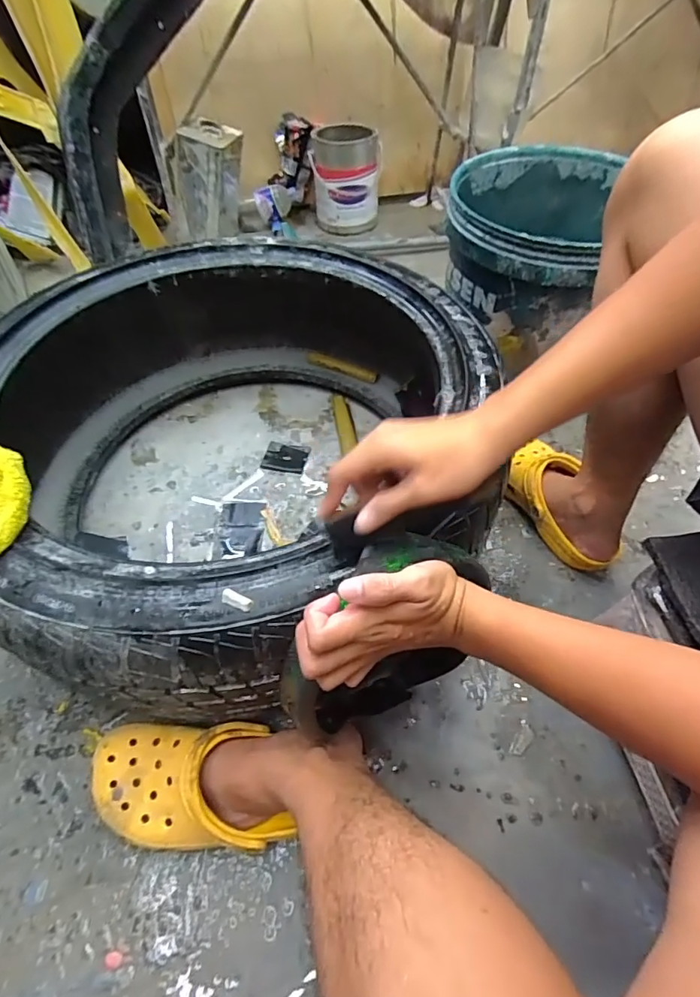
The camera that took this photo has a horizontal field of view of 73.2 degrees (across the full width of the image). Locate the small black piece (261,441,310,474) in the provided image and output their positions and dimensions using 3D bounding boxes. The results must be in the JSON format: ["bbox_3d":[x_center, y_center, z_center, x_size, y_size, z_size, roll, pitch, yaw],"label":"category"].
[{"bbox_3d":[-0.108,-0.070,0.791,0.073,0.012,0.060,7,54,5],"label":"small black piece"}]

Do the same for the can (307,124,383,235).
[{"bbox_3d":[-0.010,-0.838,1.228,0.172,0.196,0.164,0,54,1],"label":"can"}]

